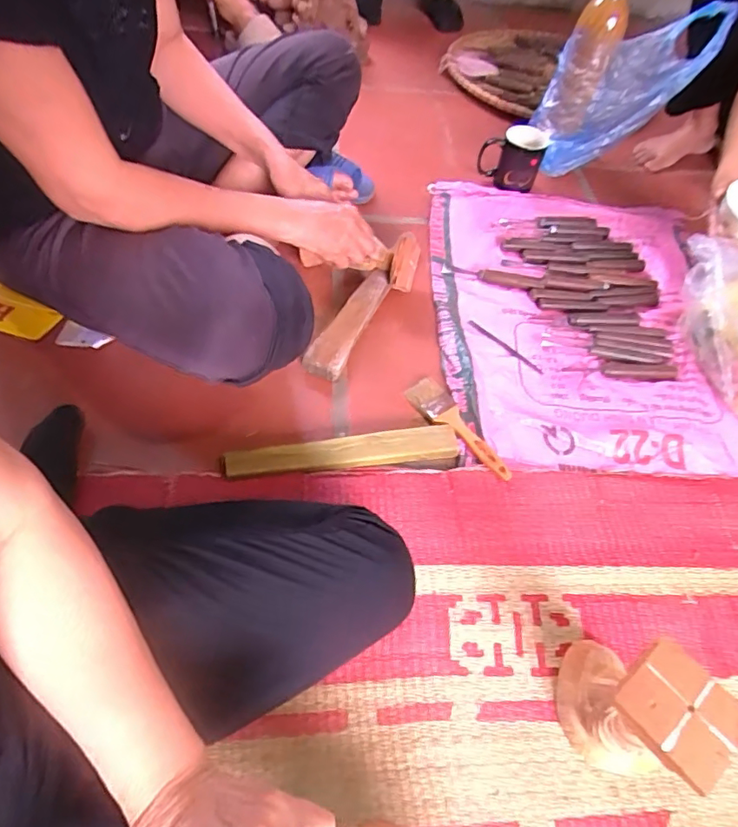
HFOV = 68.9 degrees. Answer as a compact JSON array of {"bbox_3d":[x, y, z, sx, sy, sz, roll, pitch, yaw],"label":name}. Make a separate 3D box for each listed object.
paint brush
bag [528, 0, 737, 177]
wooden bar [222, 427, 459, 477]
[{"bbox_3d":[0.120,0.017,0.704,0.046,0.009,0.180,-31,63,-25],"label":"paint brush"},{"bbox_3d":[0.449,-0.566,0.977,0.239,0.284,0.109,-2,54,-7],"label":"bag"},{"bbox_3d":[-0.031,0.048,0.662,0.285,0.017,0.039,-6,55,-10],"label":"wooden bar"}]

